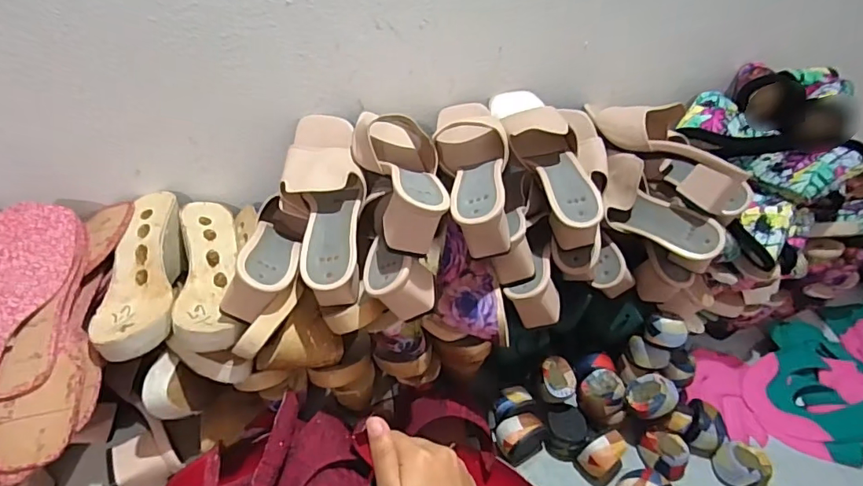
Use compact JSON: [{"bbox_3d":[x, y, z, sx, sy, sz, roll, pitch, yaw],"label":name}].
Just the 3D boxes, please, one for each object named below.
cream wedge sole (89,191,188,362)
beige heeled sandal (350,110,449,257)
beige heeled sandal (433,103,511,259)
[{"bbox_3d":[-0.326,0.037,0.562,0.085,0.063,0.225,-6,40,-15],"label":"cream wedge sole"},{"bbox_3d":[-0.037,-0.085,0.554,0.092,0.073,0.218,-2,40,-11],"label":"beige heeled sandal"},{"bbox_3d":[0.048,-0.086,0.588,0.089,0.078,0.236,4,39,-3],"label":"beige heeled sandal"}]

